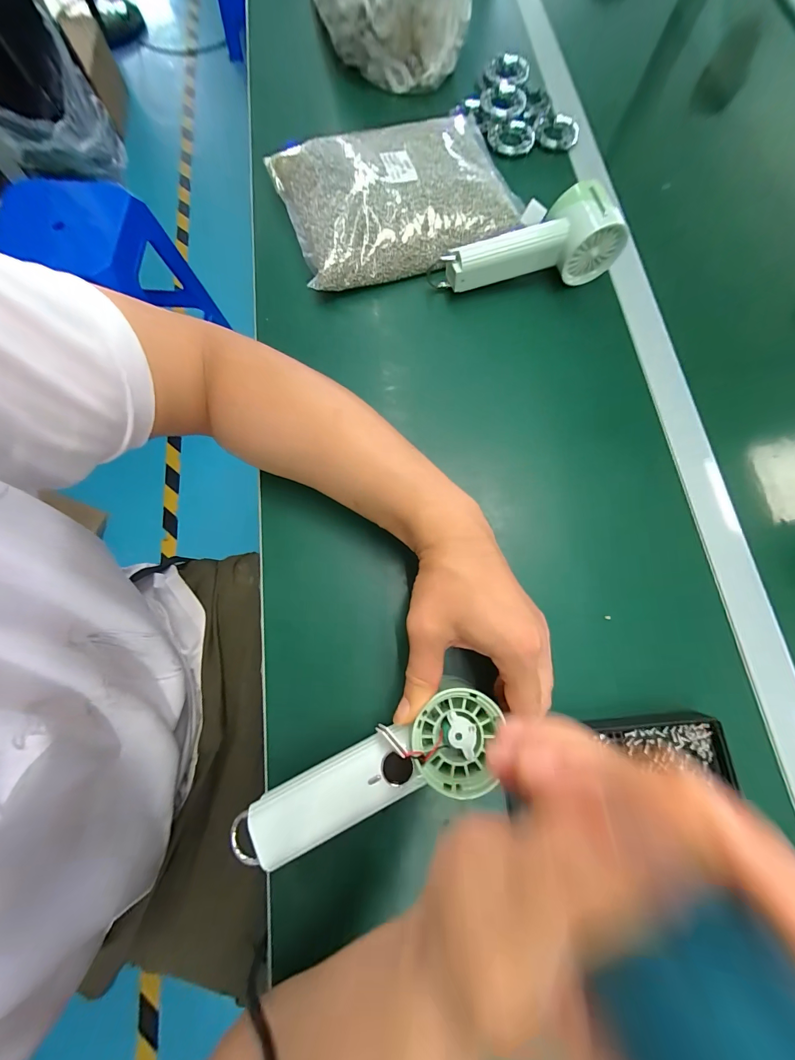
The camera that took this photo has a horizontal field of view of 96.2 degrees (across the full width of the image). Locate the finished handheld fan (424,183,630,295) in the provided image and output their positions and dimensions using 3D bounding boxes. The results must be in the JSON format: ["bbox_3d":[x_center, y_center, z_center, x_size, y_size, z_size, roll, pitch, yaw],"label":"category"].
[{"bbox_3d":[0.129,-0.291,0.359,0.182,0.060,0.058,-10,75,-4],"label":"finished handheld fan"}]

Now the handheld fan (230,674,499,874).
[{"bbox_3d":[-0.016,0.162,0.228,0.177,0.027,0.062,-25,77,-3],"label":"handheld fan"}]

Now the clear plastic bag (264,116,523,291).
[{"bbox_3d":[0.003,-0.366,0.384,0.246,0.040,0.189,-18,76,-6],"label":"clear plastic bag"}]

